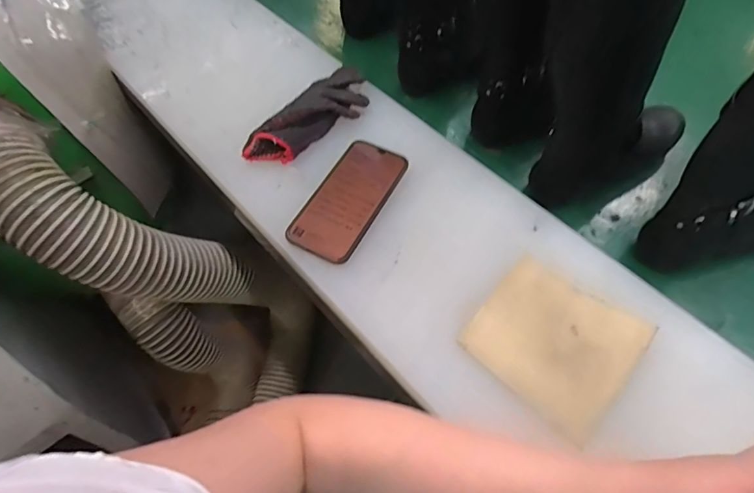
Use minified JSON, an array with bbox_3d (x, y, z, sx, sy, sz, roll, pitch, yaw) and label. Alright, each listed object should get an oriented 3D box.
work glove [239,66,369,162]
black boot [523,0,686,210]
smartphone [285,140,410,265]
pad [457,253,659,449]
[{"bbox_3d":[-0.076,-0.165,0.590,0.071,0.030,0.188,28,63,19],"label":"work glove"},{"bbox_3d":[0.254,-0.174,0.488,0.224,0.283,0.087,-24,59,-12],"label":"black boot"},{"bbox_3d":[-0.031,-0.053,0.524,0.075,0.010,0.150,26,66,12],"label":"smartphone"},{"bbox_3d":[0.164,0.087,0.441,0.134,0.011,0.129,35,65,23],"label":"pad"}]

